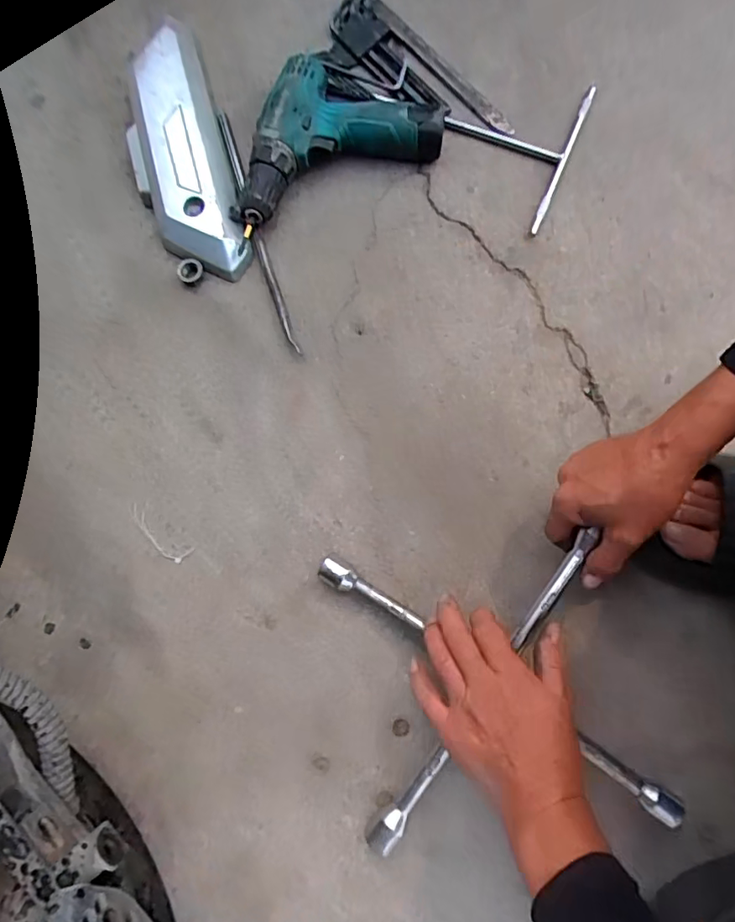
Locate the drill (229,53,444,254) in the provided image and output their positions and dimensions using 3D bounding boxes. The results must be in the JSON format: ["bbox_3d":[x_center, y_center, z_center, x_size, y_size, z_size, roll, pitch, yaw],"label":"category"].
[{"bbox_3d":[-0.052,-0.340,0.559,0.229,0.062,0.130,-26,76,-3],"label":"drill"}]

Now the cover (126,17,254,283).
[{"bbox_3d":[-0.200,-0.325,0.566,0.095,0.045,0.279,-17,76,0],"label":"cover"}]

